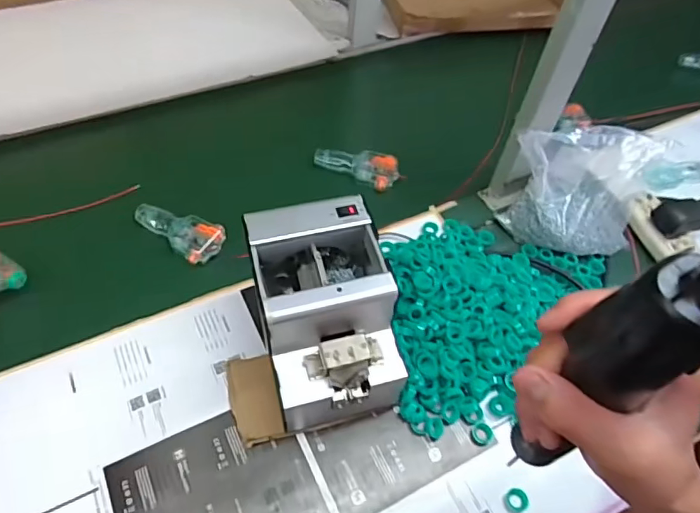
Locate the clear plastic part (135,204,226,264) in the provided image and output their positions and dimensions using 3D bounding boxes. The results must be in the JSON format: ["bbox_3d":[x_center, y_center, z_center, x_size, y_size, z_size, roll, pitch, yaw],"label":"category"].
[{"bbox_3d":[-0.223,-0.039,0.670,0.119,0.020,0.057,33,58,17],"label":"clear plastic part"}]

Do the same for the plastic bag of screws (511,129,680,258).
[{"bbox_3d":[0.301,-0.091,0.666,0.164,0.125,0.124,25,56,12],"label":"plastic bag of screws"}]

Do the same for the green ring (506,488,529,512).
[{"bbox_3d":[0.168,0.245,0.509,0.021,0.004,0.022,2,53,-2],"label":"green ring"}]

